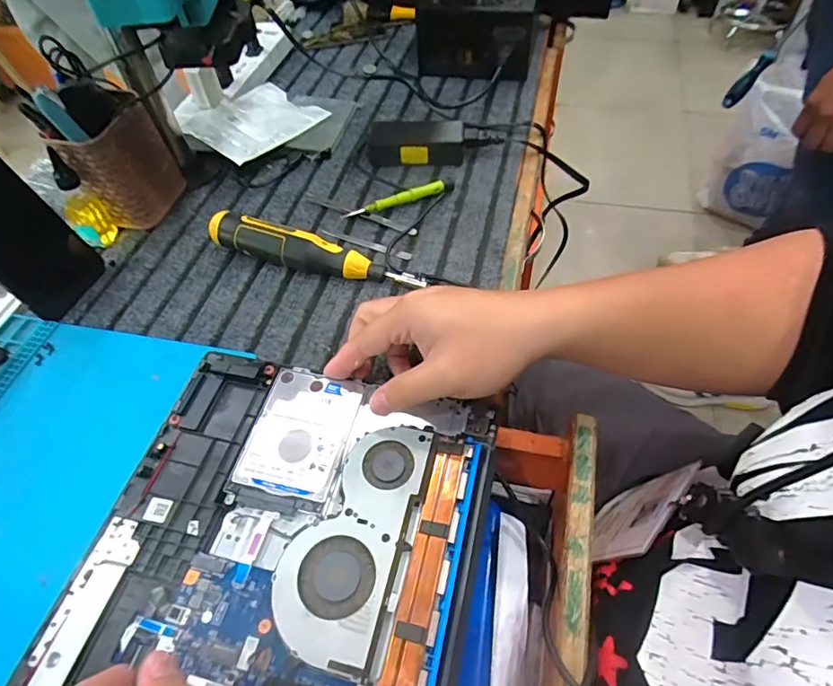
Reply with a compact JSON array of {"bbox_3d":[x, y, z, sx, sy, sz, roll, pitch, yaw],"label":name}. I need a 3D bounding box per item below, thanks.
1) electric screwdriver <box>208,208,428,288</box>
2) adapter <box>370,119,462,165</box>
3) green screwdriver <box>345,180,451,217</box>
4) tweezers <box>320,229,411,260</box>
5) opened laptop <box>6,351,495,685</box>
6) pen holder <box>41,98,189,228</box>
[{"bbox_3d":[-0.099,-0.084,0.480,0.202,0.041,0.027,15,56,15],"label":"electric screwdriver"},{"bbox_3d":[-0.002,-0.228,0.587,0.108,0.034,0.046,5,54,8],"label":"adapter"},{"bbox_3d":[-0.018,-0.153,0.542,0.120,0.016,0.014,-17,54,-8],"label":"green screwdriver"},{"bbox_3d":[-0.052,-0.101,0.517,0.104,0.005,0.009,22,58,19],"label":"tweezers"},{"bbox_3d":[-0.099,0.165,0.303,0.241,0.013,0.340,10,55,12],"label":"opened laptop"},{"bbox_3d":[-0.299,-0.187,0.540,0.054,0.107,0.097,9,54,11],"label":"pen holder"}]

